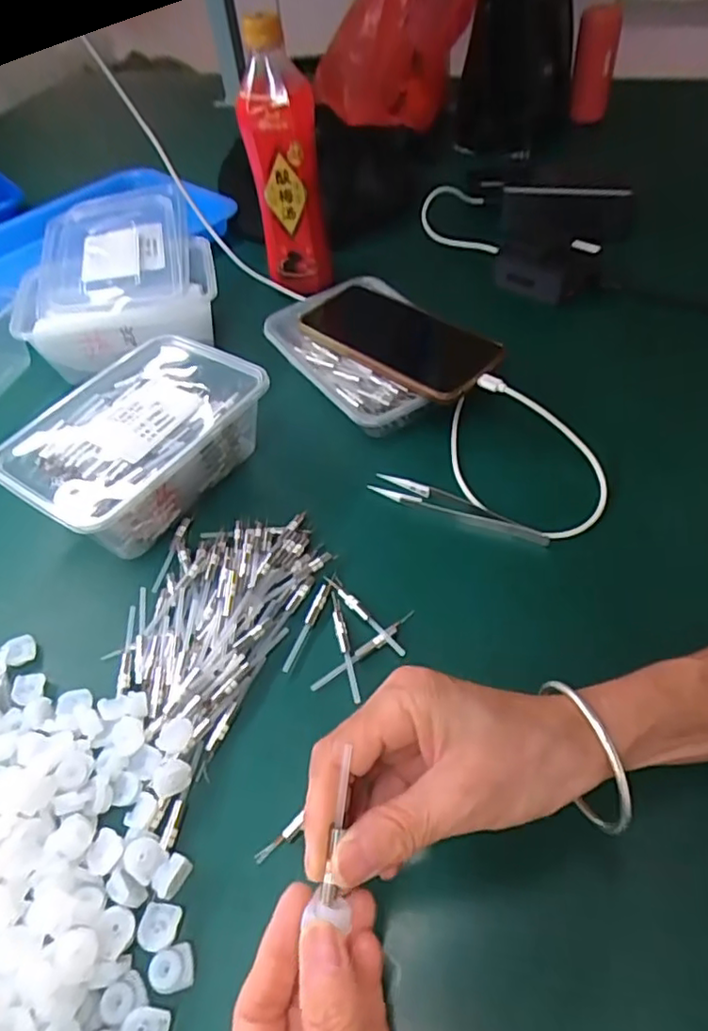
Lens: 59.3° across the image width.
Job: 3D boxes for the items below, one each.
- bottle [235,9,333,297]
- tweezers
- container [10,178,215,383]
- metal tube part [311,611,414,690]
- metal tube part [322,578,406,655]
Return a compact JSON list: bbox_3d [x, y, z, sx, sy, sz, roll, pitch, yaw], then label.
[{"bbox_3d":[-0.062,-0.306,0.539,0.058,0.194,0.064,-18,50,-9],"label":"bottle"},{"bbox_3d":[0.068,-0.005,0.418,0.123,0.015,0.017,22,55,22],"label":"tweezers"},{"bbox_3d":[-0.216,-0.223,0.584,0.169,0.072,0.214,-12,50,-5],"label":"container"},{"bbox_3d":[0.007,0.078,0.360,0.075,0.007,0.008,-31,56,-21],"label":"metal tube part"},{"bbox_3d":[0.005,0.059,0.373,0.007,0.006,0.073,-32,56,-22],"label":"metal tube part"}]

